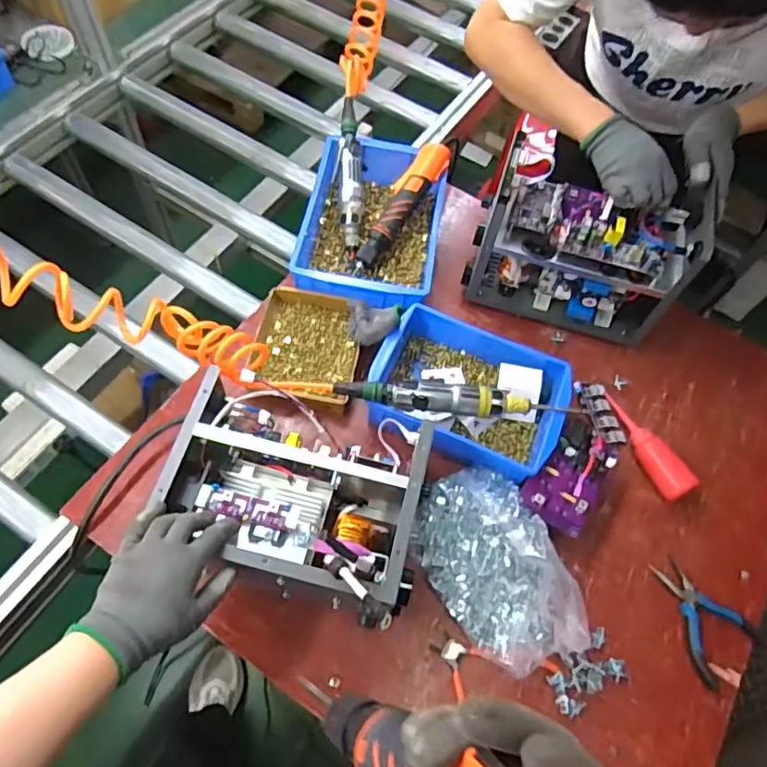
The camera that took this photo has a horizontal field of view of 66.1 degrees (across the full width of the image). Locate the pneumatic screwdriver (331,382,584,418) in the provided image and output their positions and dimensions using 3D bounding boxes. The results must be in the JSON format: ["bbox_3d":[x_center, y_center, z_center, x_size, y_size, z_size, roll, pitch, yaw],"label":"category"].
[{"bbox_3d":[0.099,0.023,0.758,0.315,0.033,0.035,5,61,-1],"label":"pneumatic screwdriver"}]

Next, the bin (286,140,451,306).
[{"bbox_3d":[-0.014,-0.266,0.946,0.201,0.082,0.321,9,61,1],"label":"bin"}]

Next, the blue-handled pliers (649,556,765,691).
[{"bbox_3d":[0.405,0.287,0.727,0.094,0.021,0.145,-9,62,-9],"label":"blue-handled pliers"}]

